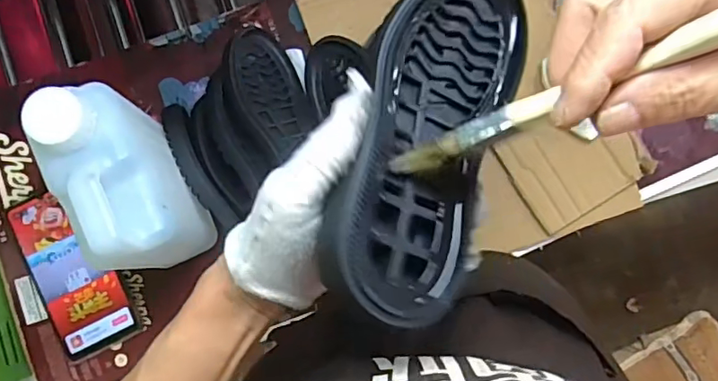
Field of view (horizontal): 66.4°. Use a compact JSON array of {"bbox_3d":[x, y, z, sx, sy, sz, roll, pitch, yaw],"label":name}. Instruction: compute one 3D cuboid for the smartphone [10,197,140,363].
[{"bbox_3d":[-0.278,0.077,0.533,0.071,0.011,0.163,-27,86,-4],"label":"smartphone"}]

